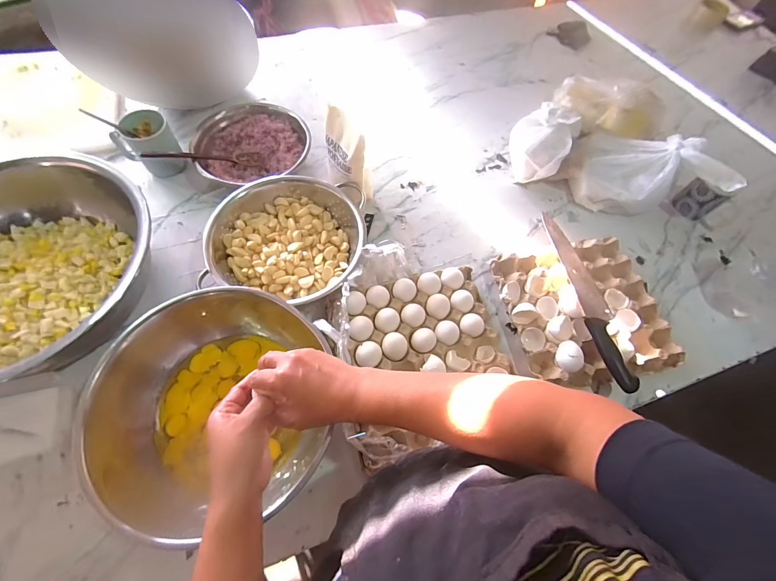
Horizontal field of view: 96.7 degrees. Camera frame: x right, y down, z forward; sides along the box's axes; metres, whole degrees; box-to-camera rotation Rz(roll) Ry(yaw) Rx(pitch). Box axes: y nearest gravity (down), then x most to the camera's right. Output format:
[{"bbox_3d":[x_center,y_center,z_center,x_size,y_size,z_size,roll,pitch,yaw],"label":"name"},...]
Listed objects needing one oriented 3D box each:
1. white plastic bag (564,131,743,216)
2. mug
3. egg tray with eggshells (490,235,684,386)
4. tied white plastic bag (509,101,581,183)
[{"bbox_3d":[0.531,-0.243,0.722,0.272,0.143,0.154,24,65,8],"label":"white plastic bag"},{"bbox_3d":[-0.485,-0.296,0.703,0.099,0.112,0.076,-37,71,-19],"label":"mug"},{"bbox_3d":[0.358,0.031,0.636,0.280,0.052,0.267,-11,65,-9],"label":"egg tray with eggshells"},{"bbox_3d":[0.343,-0.339,0.778,0.131,0.122,0.180,32,66,10],"label":"tied white plastic bag"}]

